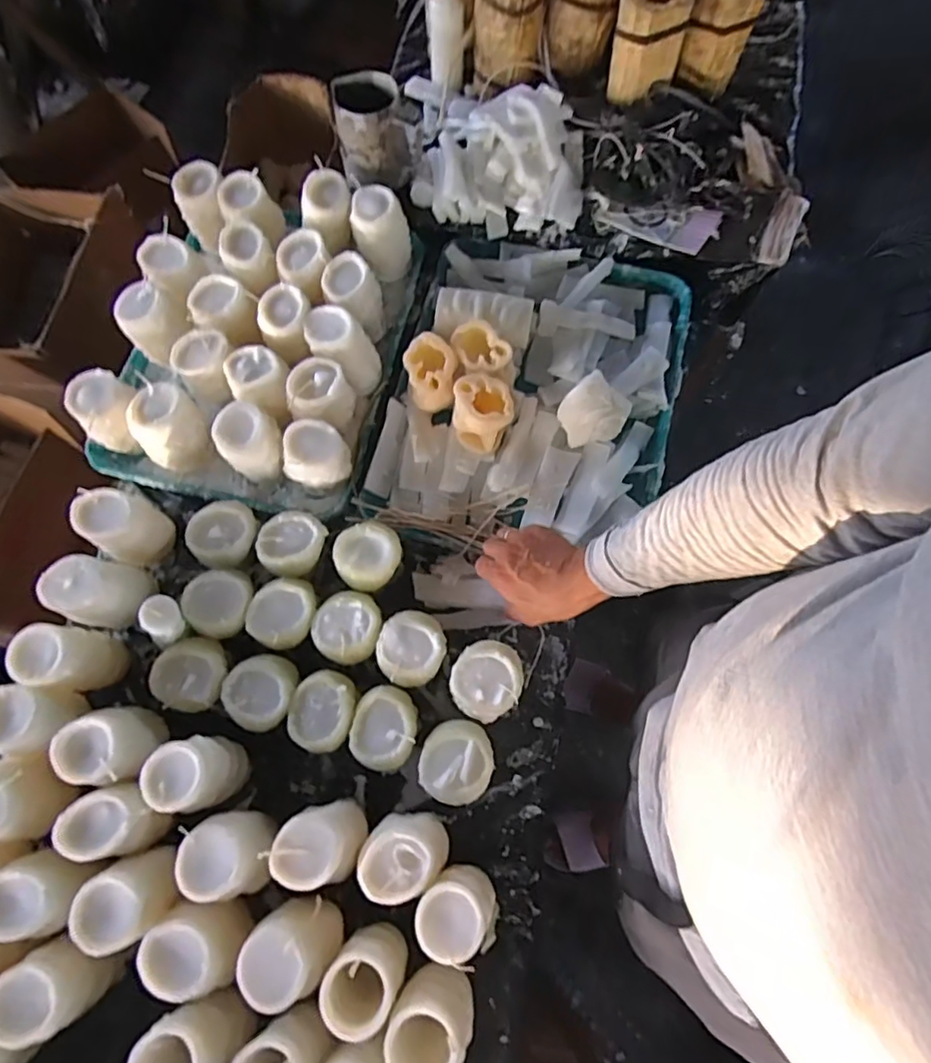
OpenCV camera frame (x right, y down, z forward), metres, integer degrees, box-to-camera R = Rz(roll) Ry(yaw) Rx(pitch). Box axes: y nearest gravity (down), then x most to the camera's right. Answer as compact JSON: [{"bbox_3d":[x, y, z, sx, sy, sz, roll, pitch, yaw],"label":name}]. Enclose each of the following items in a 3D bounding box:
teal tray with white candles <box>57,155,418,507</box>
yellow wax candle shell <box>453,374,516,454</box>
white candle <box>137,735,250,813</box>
[{"bbox_3d":[-0.261,-0.248,0.744,0.328,0.114,0.418,13,73,6],"label":"teal tray with white candles"},{"bbox_3d":[0.021,-0.133,0.685,0.066,0.079,0.064,-1,72,2],"label":"yellow wax candle shell"},{"bbox_3d":[-0.263,0.239,0.580,0.066,0.089,0.063,-1,72,2],"label":"white candle"}]

